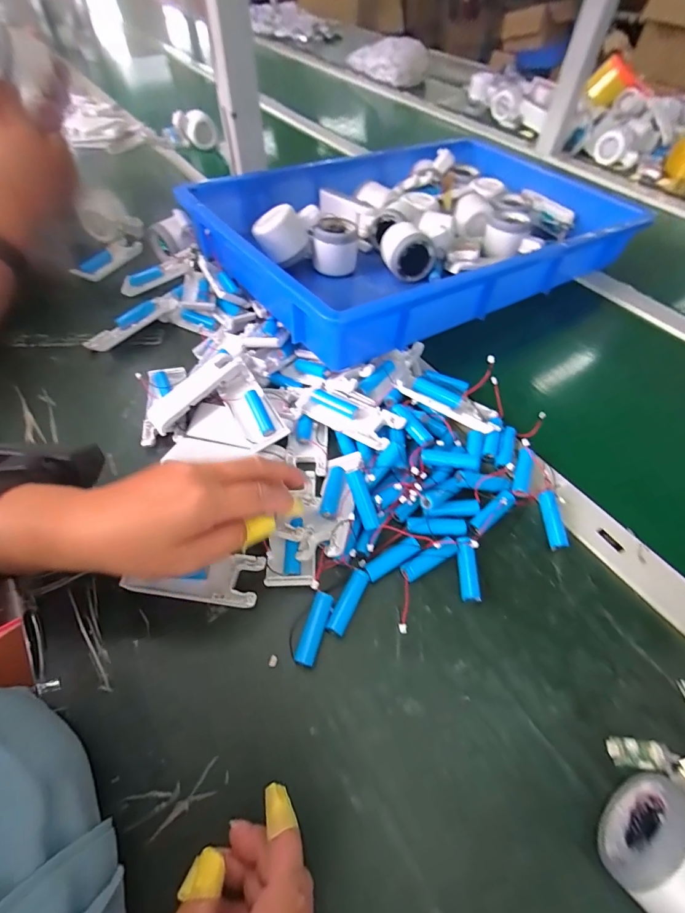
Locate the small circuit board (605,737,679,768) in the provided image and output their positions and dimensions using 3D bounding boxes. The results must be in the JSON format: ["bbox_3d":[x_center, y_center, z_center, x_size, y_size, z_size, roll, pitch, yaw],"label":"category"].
[{"bbox_3d":[0.190,0.189,0.257,0.036,0.004,0.015,-17,45,29],"label":"small circuit board"}]

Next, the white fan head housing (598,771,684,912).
[{"bbox_3d":[0.179,0.215,0.212,0.055,0.058,0.061,38,62,24],"label":"white fan head housing"}]

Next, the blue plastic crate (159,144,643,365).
[{"bbox_3d":[0.096,-0.316,0.544,0.508,0.082,0.366,-29,60,-19],"label":"blue plastic crate"}]

